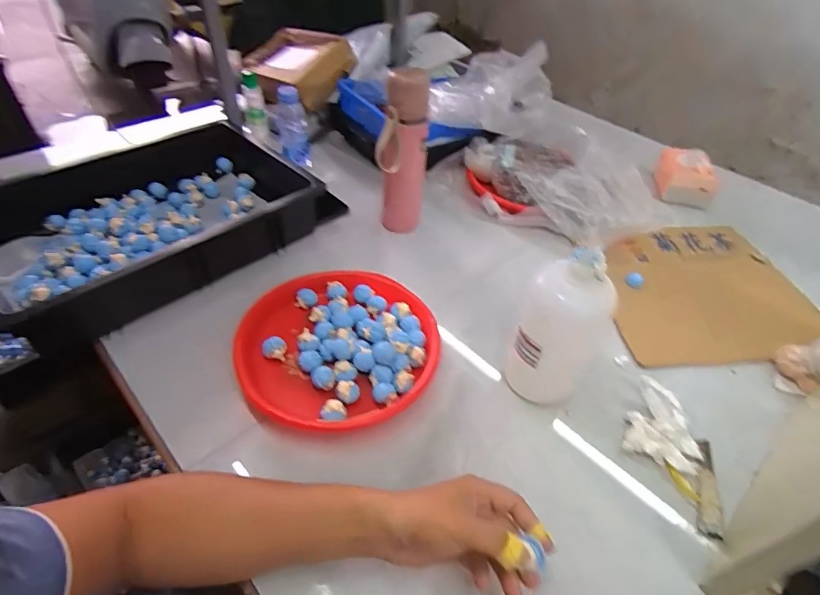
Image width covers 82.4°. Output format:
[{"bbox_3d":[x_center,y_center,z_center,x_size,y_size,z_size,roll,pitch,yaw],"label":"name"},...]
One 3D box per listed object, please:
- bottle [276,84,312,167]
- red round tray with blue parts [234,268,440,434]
[{"bbox_3d":[-0.223,-0.318,0.888,0.058,0.143,0.056,-10,47,-14],"label":"bottle"},{"bbox_3d":[-0.090,0.052,0.599,0.245,0.046,0.246,2,45,-2],"label":"red round tray with blue parts"}]

